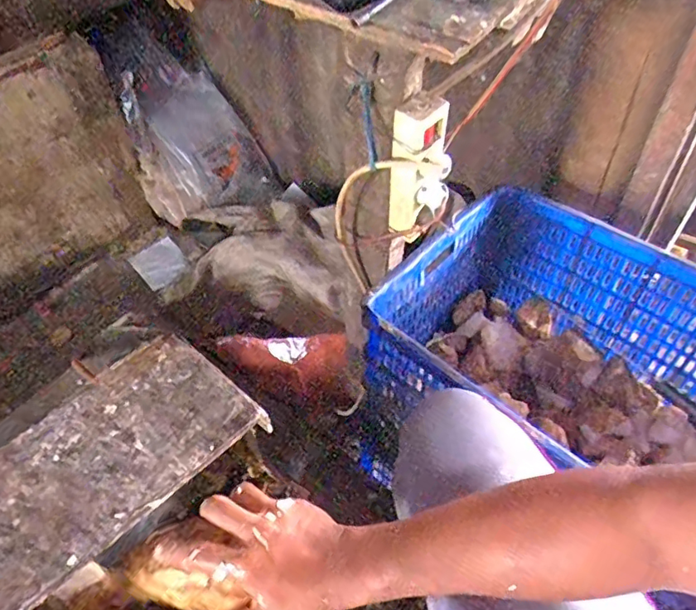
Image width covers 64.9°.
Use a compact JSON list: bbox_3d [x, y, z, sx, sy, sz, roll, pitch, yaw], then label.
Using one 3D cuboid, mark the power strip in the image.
[{"bbox_3d":[0.086,-0.156,0.672,0.065,0.183,0.048,1,49,1],"label":"power strip"}]

